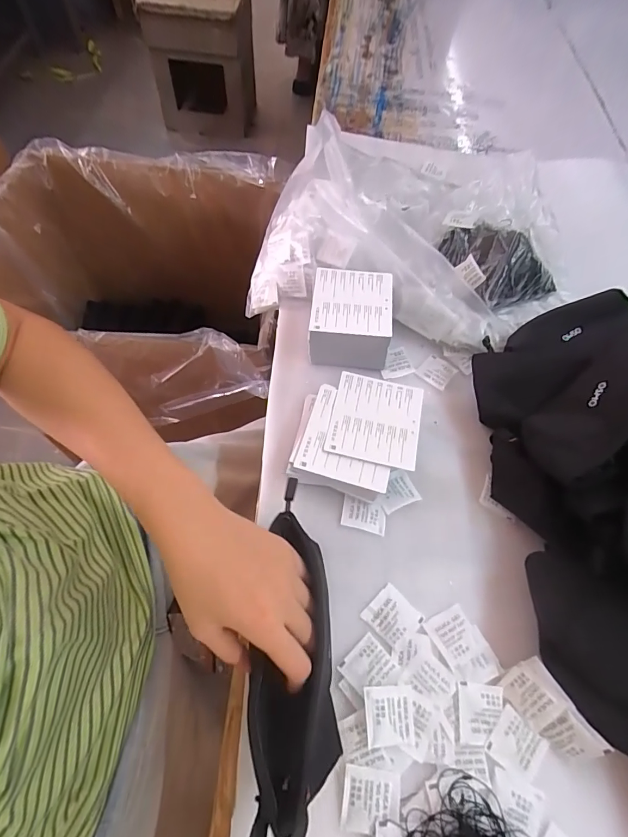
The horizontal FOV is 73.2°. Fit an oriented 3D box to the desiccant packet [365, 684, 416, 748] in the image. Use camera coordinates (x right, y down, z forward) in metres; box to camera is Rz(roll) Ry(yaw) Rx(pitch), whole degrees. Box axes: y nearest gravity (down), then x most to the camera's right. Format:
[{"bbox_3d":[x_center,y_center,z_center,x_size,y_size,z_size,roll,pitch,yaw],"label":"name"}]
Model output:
[{"bbox_3d":[0.059,0.231,0.329,0.038,0.012,0.039,1,60,-4],"label":"desiccant packet"}]

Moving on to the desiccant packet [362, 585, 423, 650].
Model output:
[{"bbox_3d":[0.069,0.172,0.369,0.042,0.004,0.038,41,65,17],"label":"desiccant packet"}]

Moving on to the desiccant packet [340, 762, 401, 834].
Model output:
[{"bbox_3d":[0.042,0.279,0.309,0.041,0.005,0.038,8,60,0],"label":"desiccant packet"}]

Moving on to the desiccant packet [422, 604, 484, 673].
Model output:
[{"bbox_3d":[0.122,0.188,0.364,0.037,0.004,0.041,-21,64,-15],"label":"desiccant packet"}]

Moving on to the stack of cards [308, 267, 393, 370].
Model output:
[{"bbox_3d":[0.042,-0.118,0.500,0.089,0.060,0.097,5,60,0],"label":"stack of cards"}]

